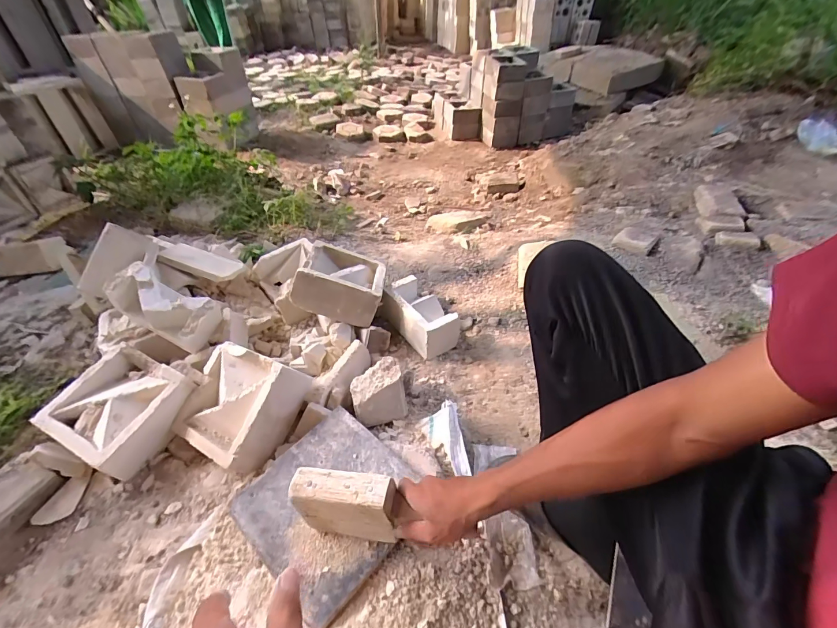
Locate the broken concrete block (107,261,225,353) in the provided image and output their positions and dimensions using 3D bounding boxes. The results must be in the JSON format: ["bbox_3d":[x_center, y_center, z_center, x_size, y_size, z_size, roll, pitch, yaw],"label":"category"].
[{"bbox_3d":[-0.557,-0.016,0.842,0.208,0.149,0.106,10,45,11],"label":"broken concrete block"}]

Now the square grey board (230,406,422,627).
[{"bbox_3d":[-0.142,0.298,0.615,0.249,0.016,0.241,31,52,29],"label":"square grey board"}]

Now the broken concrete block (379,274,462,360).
[{"bbox_3d":[0.007,-0.005,0.977,0.135,0.103,0.206,-28,50,-26],"label":"broken concrete block"}]

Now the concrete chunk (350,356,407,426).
[{"bbox_3d":[-0.082,0.165,0.793,0.114,0.064,0.112,-21,52,-5],"label":"concrete chunk"}]

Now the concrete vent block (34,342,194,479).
[{"bbox_3d":[-0.596,0.189,0.763,0.209,0.091,0.206,19,47,20],"label":"concrete vent block"}]

